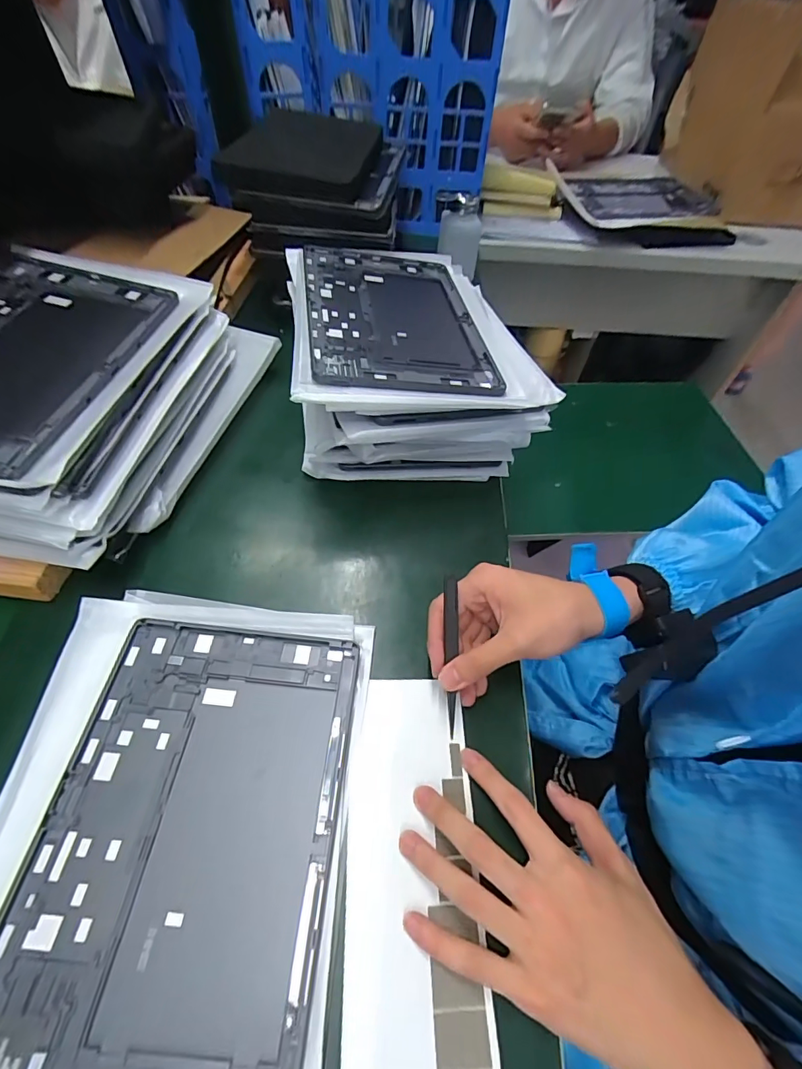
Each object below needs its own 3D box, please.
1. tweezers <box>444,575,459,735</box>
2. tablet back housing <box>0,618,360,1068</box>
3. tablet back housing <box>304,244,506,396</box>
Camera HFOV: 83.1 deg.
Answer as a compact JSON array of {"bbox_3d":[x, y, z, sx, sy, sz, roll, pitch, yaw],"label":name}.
[{"bbox_3d":[0.036,0.086,0.326,0.007,0.012,0.111,0,90,-4],"label":"tweezers"},{"bbox_3d":[-0.124,0.177,0.266,0.165,0.011,0.252,5,54,0],"label":"tablet back housing"},{"bbox_3d":[-0.006,-0.222,0.453,0.172,0.008,0.260,-1,53,-13],"label":"tablet back housing"}]

